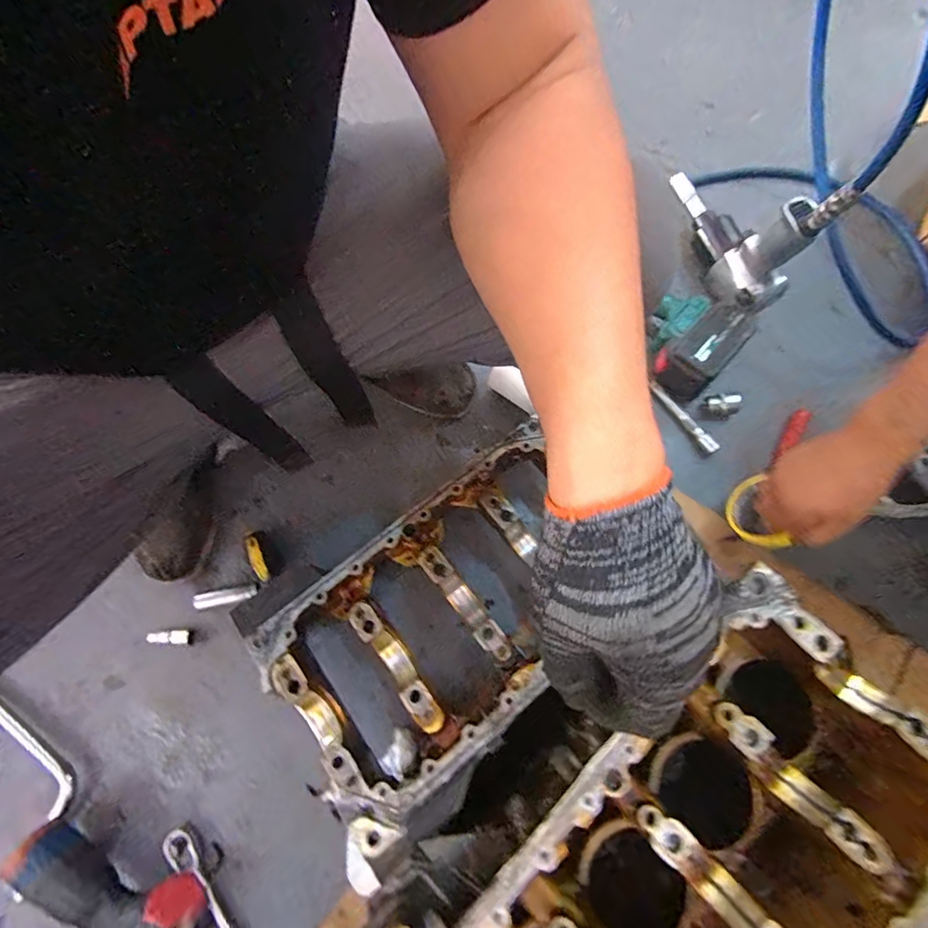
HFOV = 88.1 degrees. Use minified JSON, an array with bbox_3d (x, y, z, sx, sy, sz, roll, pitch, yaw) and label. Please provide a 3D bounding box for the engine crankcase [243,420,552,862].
[{"bbox_3d":[-0.012,0.158,0.517,0.381,0.053,0.229,-37,75,-11],"label":"engine crankcase"}]

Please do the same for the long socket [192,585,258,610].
[{"bbox_3d":[-0.298,0.166,0.598,0.076,0.014,0.018,-10,71,-3],"label":"long socket"}]

